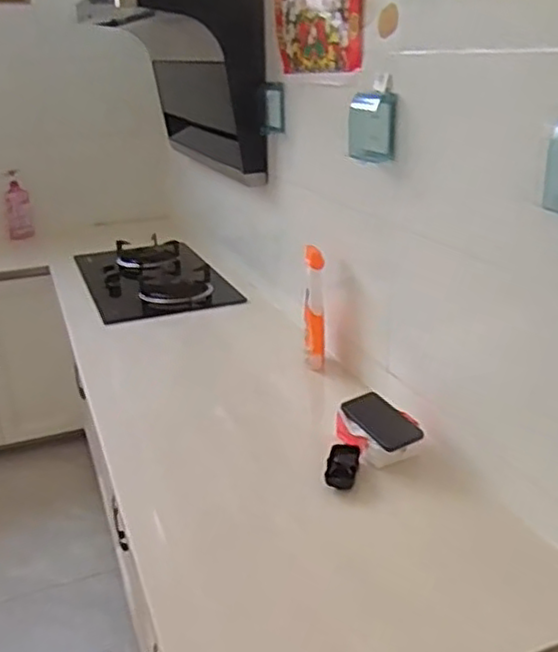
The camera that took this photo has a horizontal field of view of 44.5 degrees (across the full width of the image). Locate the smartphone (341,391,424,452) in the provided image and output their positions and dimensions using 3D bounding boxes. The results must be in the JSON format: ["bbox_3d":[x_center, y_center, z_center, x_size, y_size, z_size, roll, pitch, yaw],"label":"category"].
[{"bbox_3d":[0.180,0.165,1.192,0.076,0.014,0.148,-34,43,-20],"label":"smartphone"}]

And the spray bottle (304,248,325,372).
[{"bbox_3d":[0.077,-0.038,1.492,0.051,0.248,0.091,0,23,3],"label":"spray bottle"}]

